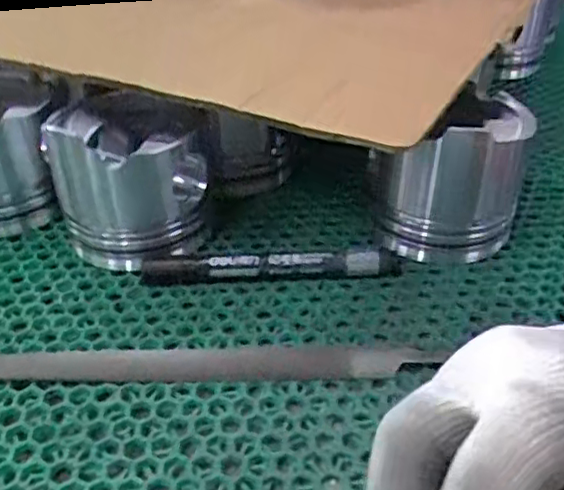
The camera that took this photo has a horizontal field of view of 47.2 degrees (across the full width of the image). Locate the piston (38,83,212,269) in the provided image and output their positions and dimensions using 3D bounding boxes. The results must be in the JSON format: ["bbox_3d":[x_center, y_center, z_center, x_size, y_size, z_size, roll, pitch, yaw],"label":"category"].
[{"bbox_3d":[-0.088,-0.044,0.395,0.087,0.079,0.087,-1,37,-2],"label":"piston"}]

